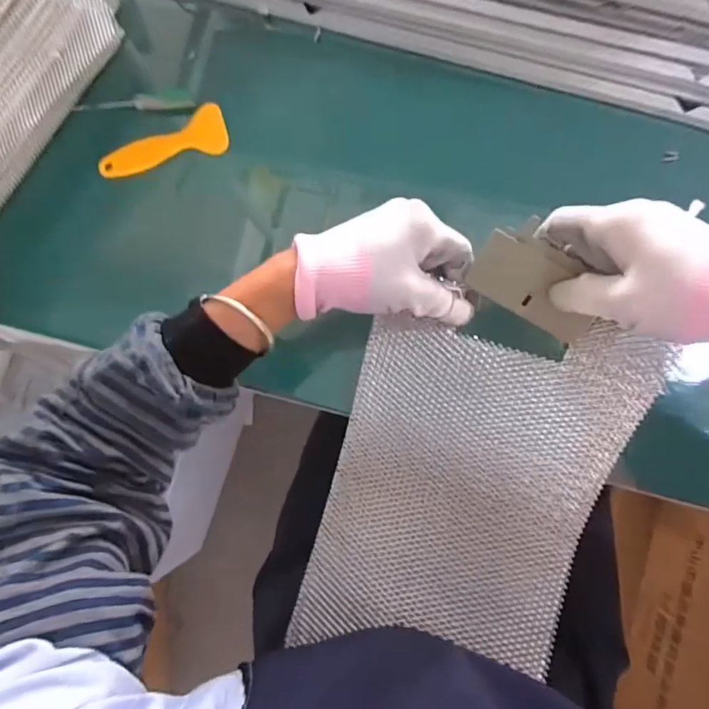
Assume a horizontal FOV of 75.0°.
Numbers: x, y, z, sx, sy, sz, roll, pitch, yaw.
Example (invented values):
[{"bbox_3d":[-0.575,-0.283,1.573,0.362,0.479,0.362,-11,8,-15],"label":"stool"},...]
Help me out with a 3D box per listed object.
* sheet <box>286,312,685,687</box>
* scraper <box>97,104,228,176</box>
[{"bbox_3d":[0.081,0.110,0.346,0.208,0.081,0.274,15,87,9],"label":"sheet"},{"bbox_3d":[-0.183,-0.203,0.443,0.124,0.014,0.044,-9,83,7],"label":"scraper"}]

